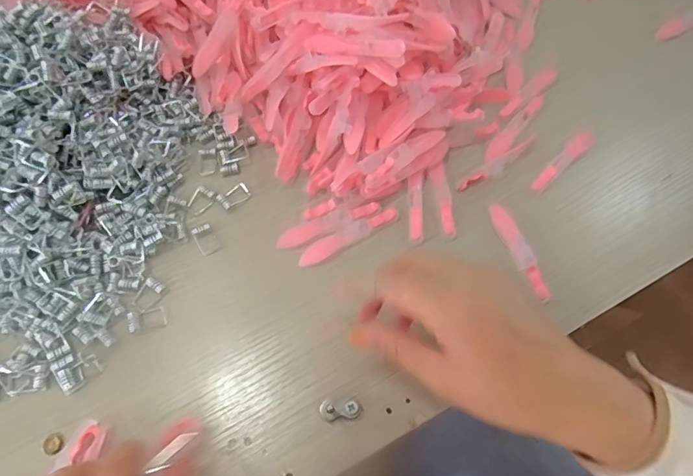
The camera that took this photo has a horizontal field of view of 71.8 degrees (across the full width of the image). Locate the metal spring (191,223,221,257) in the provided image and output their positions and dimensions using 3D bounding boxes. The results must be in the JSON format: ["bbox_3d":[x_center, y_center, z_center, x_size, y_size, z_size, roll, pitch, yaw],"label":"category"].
[{"bbox_3d":[-0.099,0.001,0.339,0.014,0.005,0.022,-29,71,-15],"label":"metal spring"}]

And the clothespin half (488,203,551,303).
[{"bbox_3d":[0.122,0.008,0.338,0.013,0.011,0.077,-17,69,-10],"label":"clothespin half"}]

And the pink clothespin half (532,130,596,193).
[{"bbox_3d":[0.168,-0.060,0.372,0.070,0.006,0.015,-40,74,-18],"label":"pink clothespin half"}]

